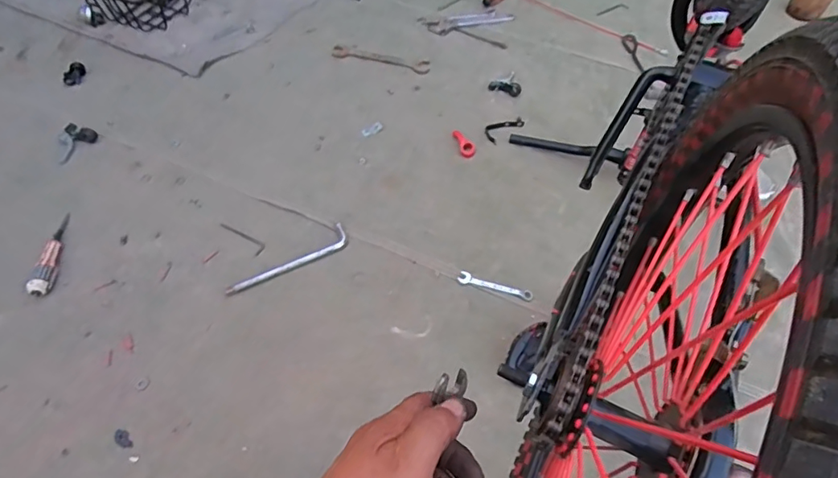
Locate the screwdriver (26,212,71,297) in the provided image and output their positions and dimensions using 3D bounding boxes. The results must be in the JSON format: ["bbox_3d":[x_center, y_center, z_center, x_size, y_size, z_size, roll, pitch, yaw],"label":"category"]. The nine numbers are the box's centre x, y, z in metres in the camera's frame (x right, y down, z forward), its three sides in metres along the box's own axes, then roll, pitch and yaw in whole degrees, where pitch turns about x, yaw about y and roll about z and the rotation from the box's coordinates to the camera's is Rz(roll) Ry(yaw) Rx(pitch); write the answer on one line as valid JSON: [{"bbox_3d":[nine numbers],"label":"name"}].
[{"bbox_3d":[-0.674,0.025,0.922,0.028,0.033,0.183,-5,53,-9],"label":"screwdriver"}]

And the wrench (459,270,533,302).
[{"bbox_3d":[0.146,0.091,0.962,0.142,0.006,0.029,15,56,5],"label":"wrench"}]

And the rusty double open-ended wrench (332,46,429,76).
[{"bbox_3d":[-0.103,-0.479,1.344,0.262,0.008,0.066,12,56,3],"label":"rusty double open-ended wrench"}]

